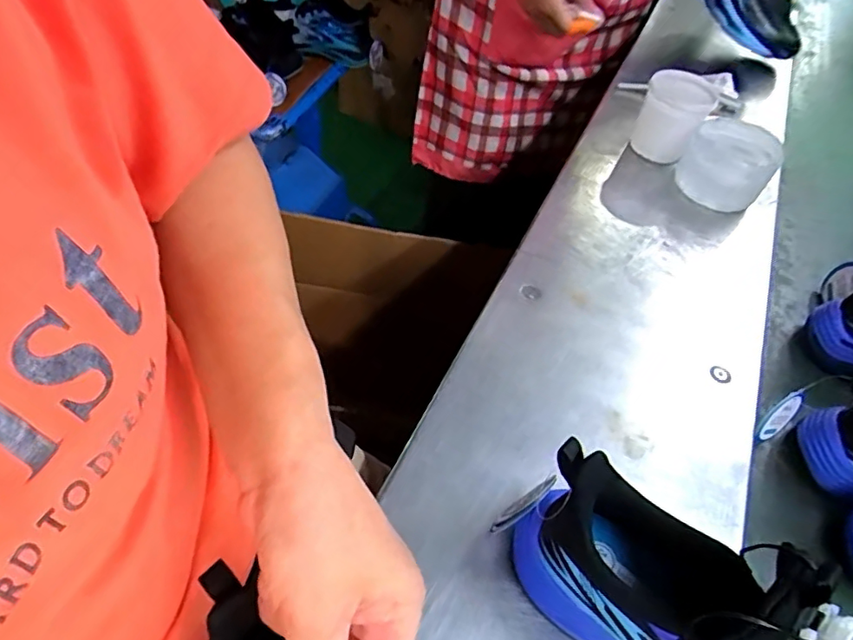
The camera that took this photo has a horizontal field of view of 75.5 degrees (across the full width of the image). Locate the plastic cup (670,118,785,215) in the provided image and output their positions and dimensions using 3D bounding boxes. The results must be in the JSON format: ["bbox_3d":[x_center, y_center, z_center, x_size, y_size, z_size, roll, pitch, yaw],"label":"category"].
[{"bbox_3d":[0.340,-0.175,0.625,0.097,0.063,0.093,34,55,19],"label":"plastic cup"}]

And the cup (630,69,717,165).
[{"bbox_3d":[0.290,-0.244,0.656,0.067,0.077,0.074,20,51,5],"label":"cup"}]

